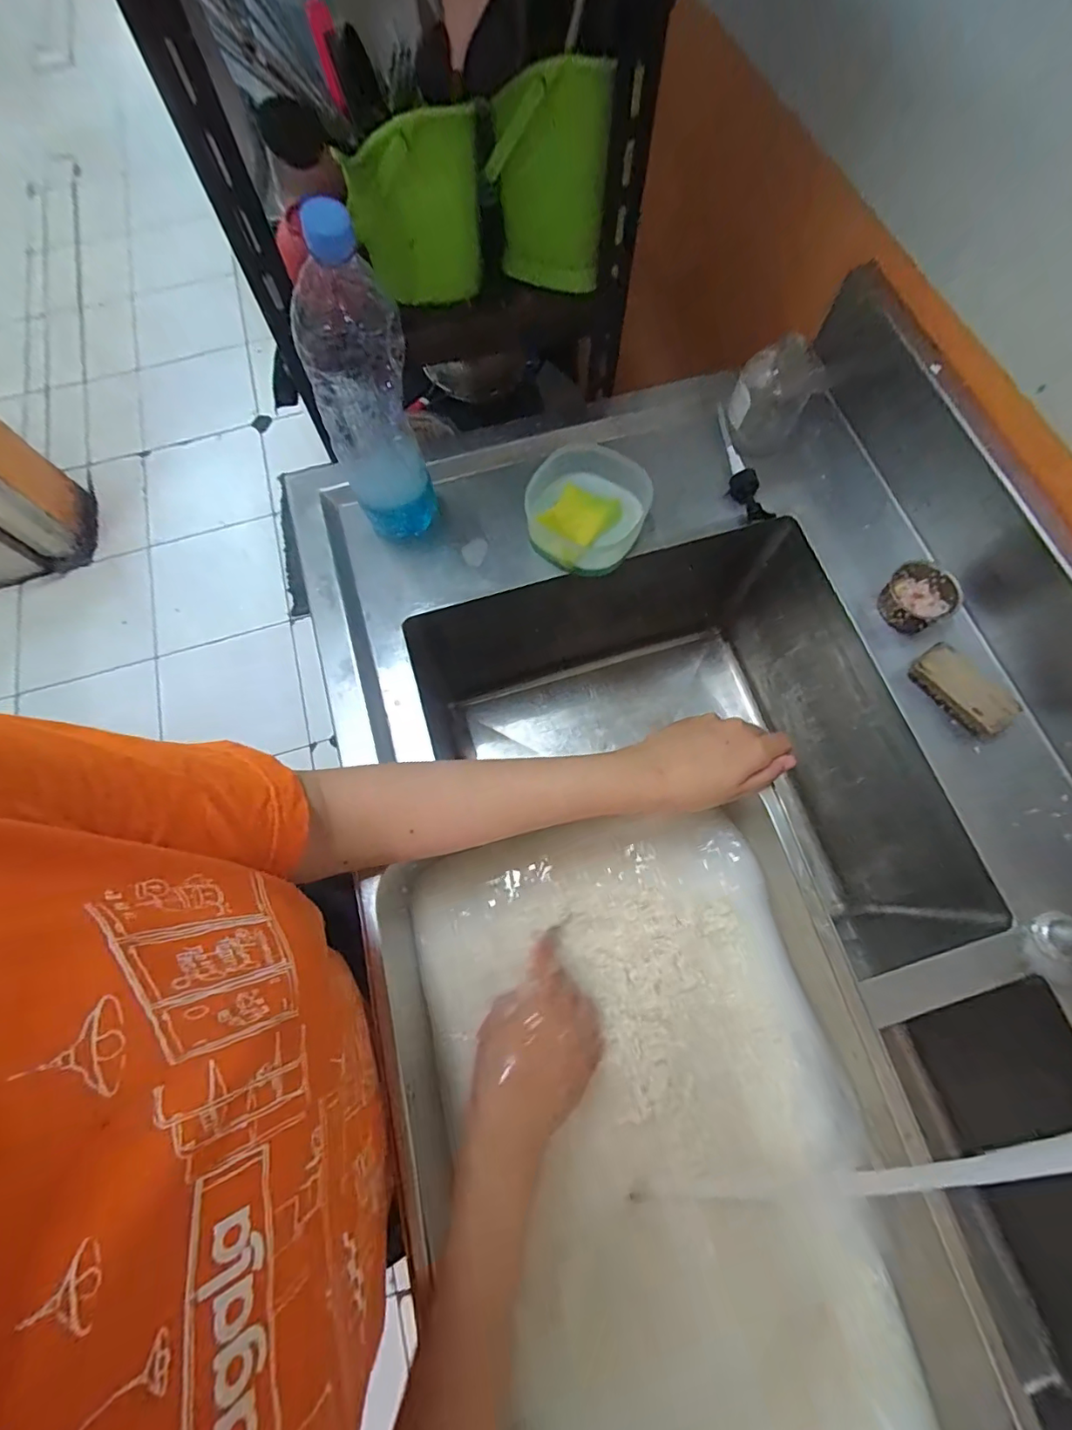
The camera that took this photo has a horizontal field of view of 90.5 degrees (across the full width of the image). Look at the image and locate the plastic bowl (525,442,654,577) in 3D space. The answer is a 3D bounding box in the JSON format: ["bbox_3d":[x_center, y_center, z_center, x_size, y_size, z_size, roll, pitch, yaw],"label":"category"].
[{"bbox_3d":[0.063,-0.243,0.621,0.130,0.054,0.143,32,75,12],"label":"plastic bowl"}]

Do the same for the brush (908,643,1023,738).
[{"bbox_3d":[0.451,-0.026,0.561,0.040,0.034,0.103,-35,73,-10],"label":"brush"}]

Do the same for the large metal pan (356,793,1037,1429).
[{"bbox_3d":[0.095,0.324,0.372,0.343,0.098,0.494,-10,70,-1],"label":"large metal pan"}]

